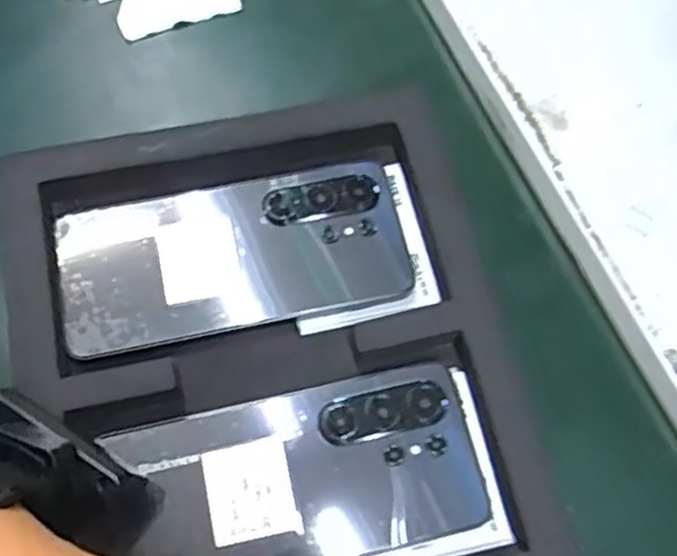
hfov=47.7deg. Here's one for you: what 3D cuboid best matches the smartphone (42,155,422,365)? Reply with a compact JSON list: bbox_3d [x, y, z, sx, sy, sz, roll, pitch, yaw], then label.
[{"bbox_3d":[-0.052,-0.012,0.377,0.167,0.005,0.077,-12,70,-6],"label":"smartphone"}]

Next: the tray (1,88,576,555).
[{"bbox_3d":[-0.009,0.143,0.317,0.225,0.031,0.474,-11,70,-6],"label":"tray"}]

